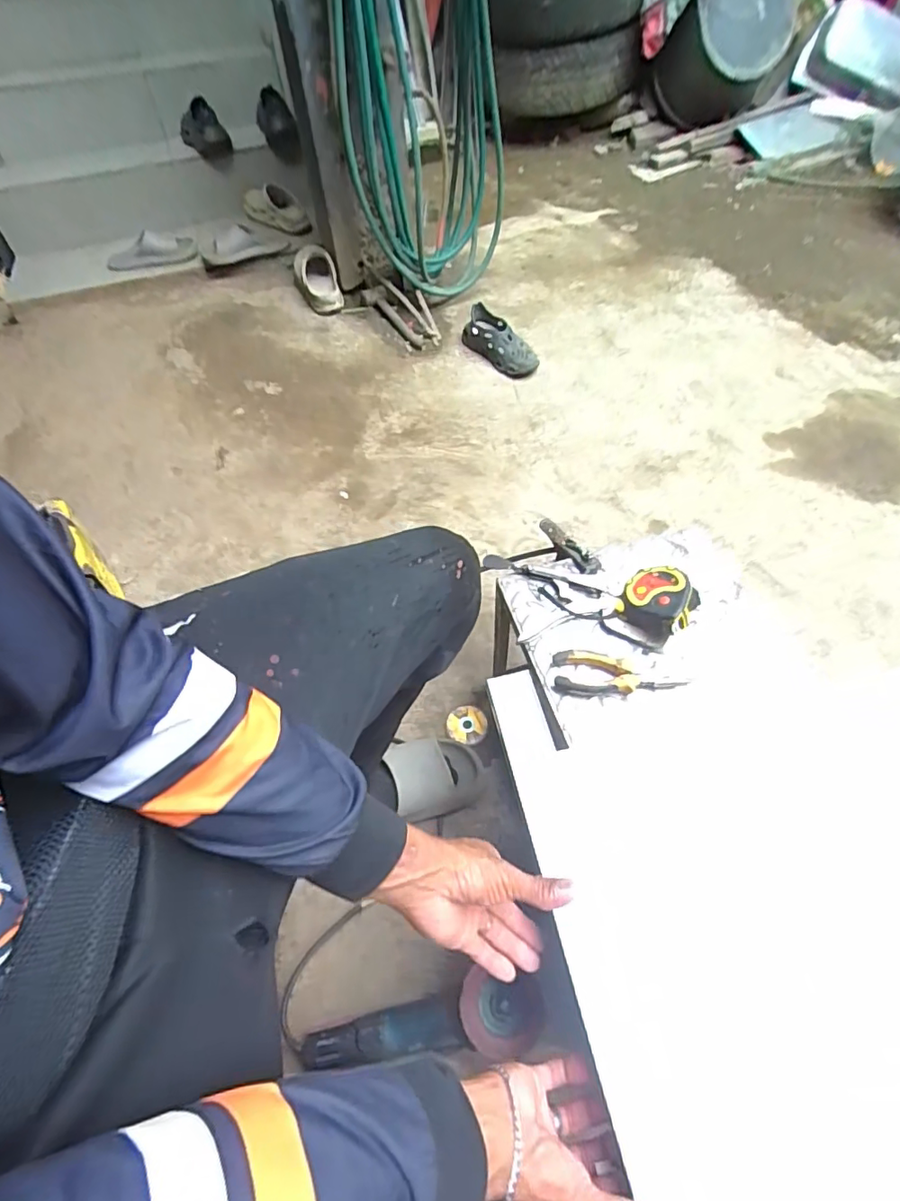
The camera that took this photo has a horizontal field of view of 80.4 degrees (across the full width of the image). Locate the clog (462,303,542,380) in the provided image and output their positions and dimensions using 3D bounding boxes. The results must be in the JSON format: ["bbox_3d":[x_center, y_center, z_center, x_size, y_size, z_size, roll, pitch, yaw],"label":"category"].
[{"bbox_3d":[0.143,-0.749,1.525,0.105,0.113,0.272,-29,59,-18],"label":"clog"}]

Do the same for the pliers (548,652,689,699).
[{"bbox_3d":[0.195,0.087,0.615,0.147,0.020,0.050,0,55,3],"label":"pliers"}]

